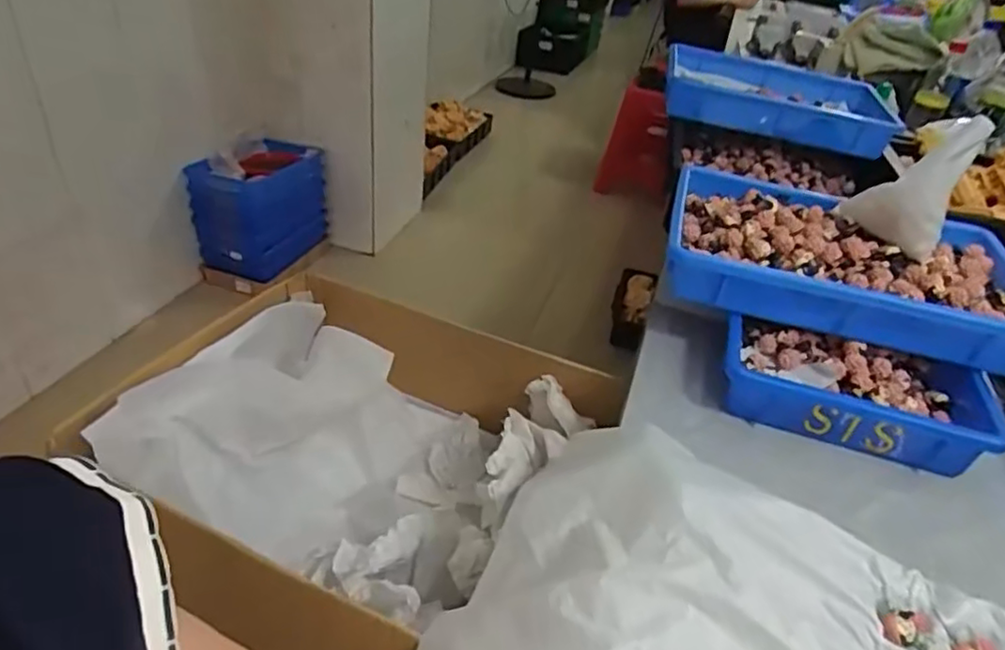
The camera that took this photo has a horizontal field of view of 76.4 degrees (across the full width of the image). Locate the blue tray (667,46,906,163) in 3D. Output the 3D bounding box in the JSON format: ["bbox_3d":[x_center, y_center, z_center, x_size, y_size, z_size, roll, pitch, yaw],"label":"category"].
[{"bbox_3d":[0.488,-0.417,1.156,0.366,0.069,0.320,14,38,10],"label":"blue tray"}]

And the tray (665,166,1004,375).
[{"bbox_3d":[0.379,-0.081,0.731,0.372,0.062,0.274,12,37,7],"label":"tray"}]

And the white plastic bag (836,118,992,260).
[{"bbox_3d":[0.425,-0.146,0.668,0.092,0.141,0.052,15,38,11],"label":"white plastic bag"}]

